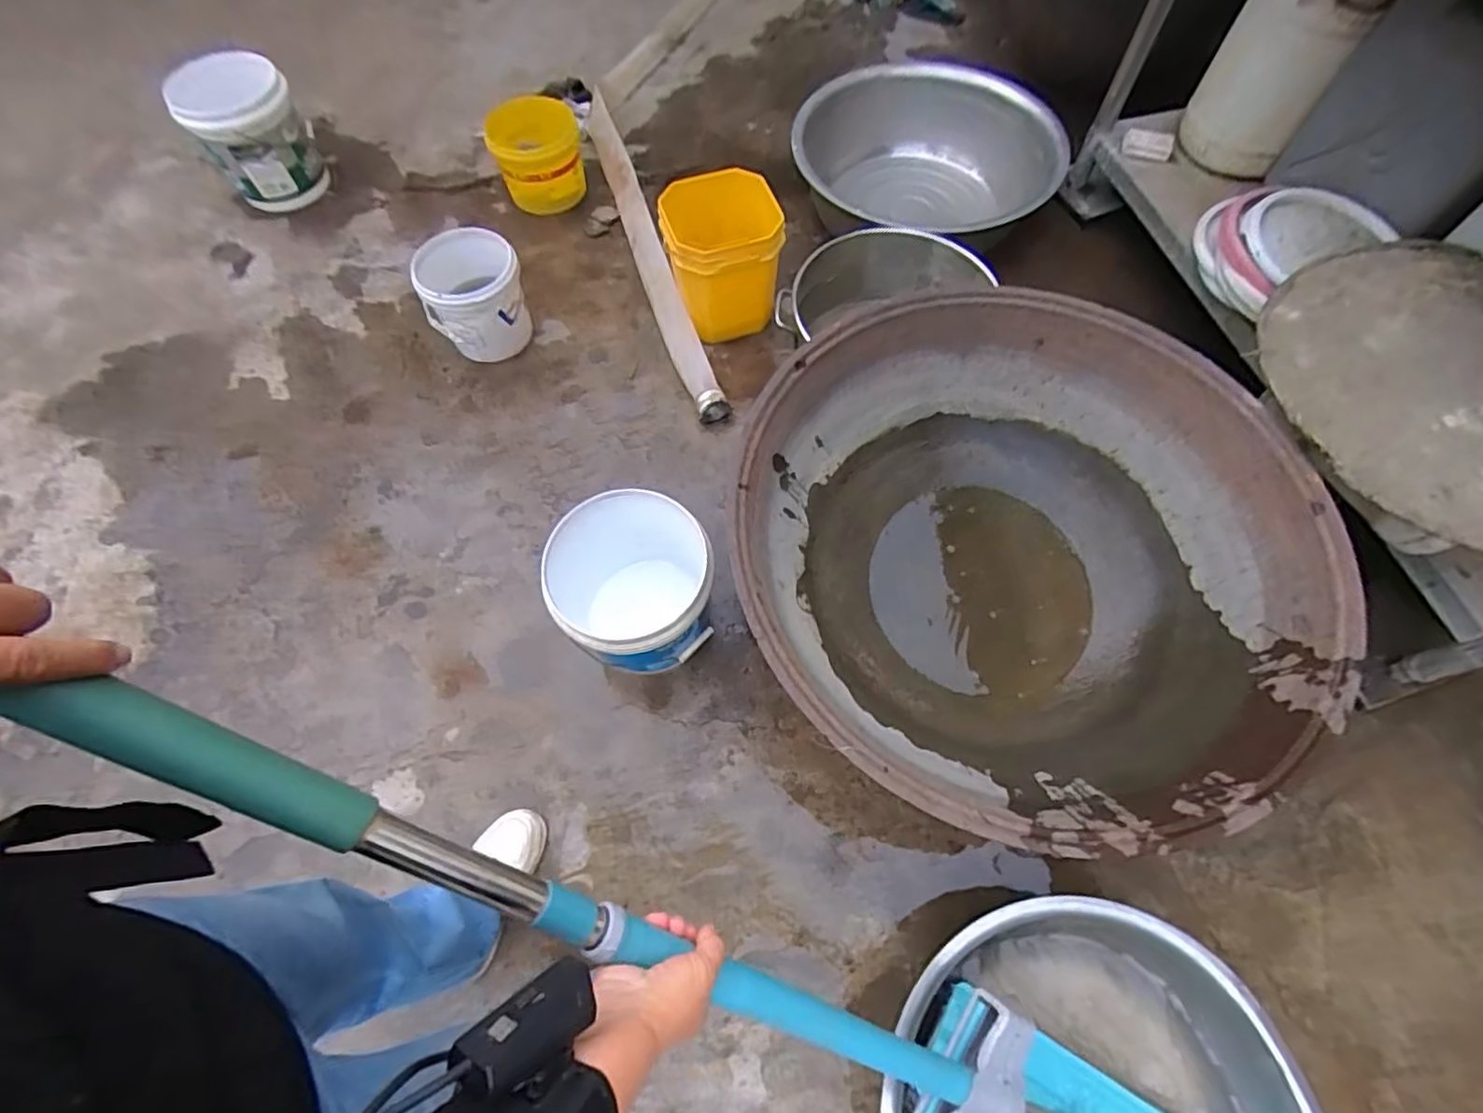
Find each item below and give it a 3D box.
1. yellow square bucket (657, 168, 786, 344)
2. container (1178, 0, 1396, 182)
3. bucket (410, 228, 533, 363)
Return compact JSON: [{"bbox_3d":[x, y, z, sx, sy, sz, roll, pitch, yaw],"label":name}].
[{"bbox_3d":[-0.041,-0.668,1.445,0.244,0.291,0.224,-14,65,-5],"label":"yellow square bucket"},{"bbox_3d":[1.100,-1.004,1.300,0.201,0.375,0.204,9,65,5],"label":"container"},{"bbox_3d":[-0.599,-0.583,1.453,0.228,0.189,0.195,-23,67,-10],"label":"bucket"}]

